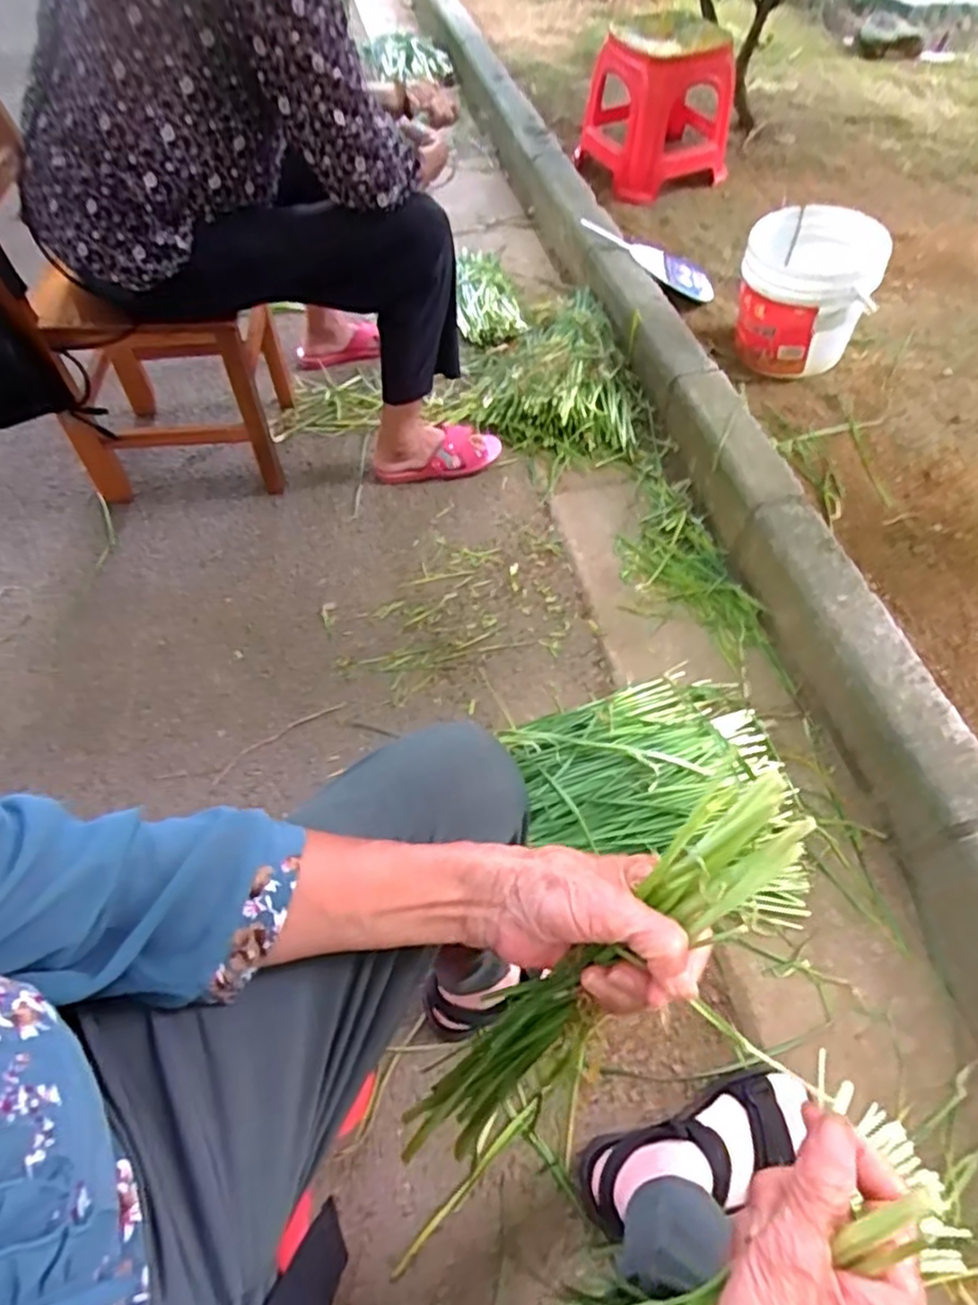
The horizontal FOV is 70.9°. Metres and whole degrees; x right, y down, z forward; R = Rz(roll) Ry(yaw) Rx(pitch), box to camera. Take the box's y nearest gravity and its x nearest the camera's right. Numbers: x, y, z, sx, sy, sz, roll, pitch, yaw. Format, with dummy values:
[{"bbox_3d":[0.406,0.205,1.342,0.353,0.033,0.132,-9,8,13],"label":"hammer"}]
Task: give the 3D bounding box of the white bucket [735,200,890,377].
[{"bbox_3d":[0.564,-0.644,1.225,0.217,0.196,0.209,0,55,0],"label":"white bucket"}]

